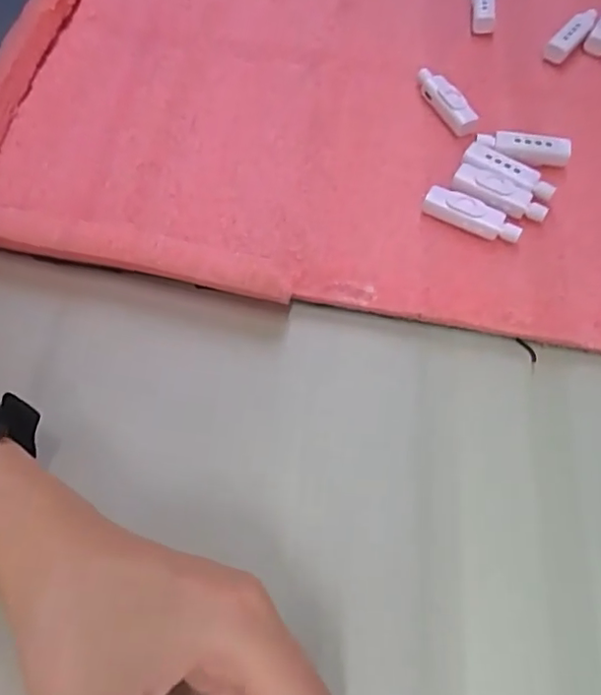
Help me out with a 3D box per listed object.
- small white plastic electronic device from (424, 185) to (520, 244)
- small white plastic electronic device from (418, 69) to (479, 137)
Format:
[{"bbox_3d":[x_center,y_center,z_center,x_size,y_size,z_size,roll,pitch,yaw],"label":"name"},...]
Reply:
[{"bbox_3d":[0.098,-0.075,0.326,0.055,0.012,0.015,27,65,11],"label":"small white plastic electronic device"},{"bbox_3d":[0.093,-0.158,0.369,0.014,0.014,0.058,-21,66,-12],"label":"small white plastic electronic device"}]

